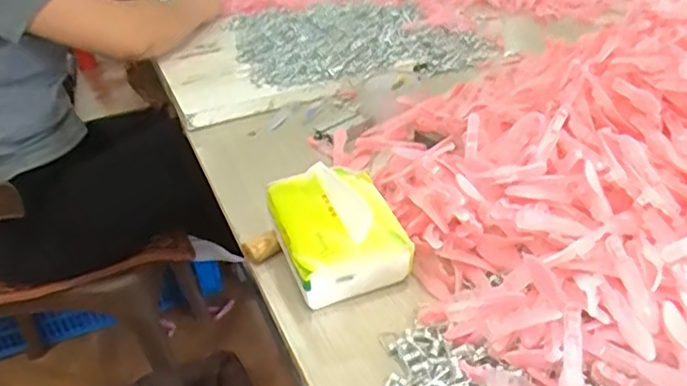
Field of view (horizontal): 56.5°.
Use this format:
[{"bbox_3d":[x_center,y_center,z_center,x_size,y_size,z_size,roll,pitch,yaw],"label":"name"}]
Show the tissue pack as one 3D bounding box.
[{"bbox_3d":[-0.007,0.029,0.549,0.098,0.071,0.108,-17,31,-15],"label":"tissue pack"}]

